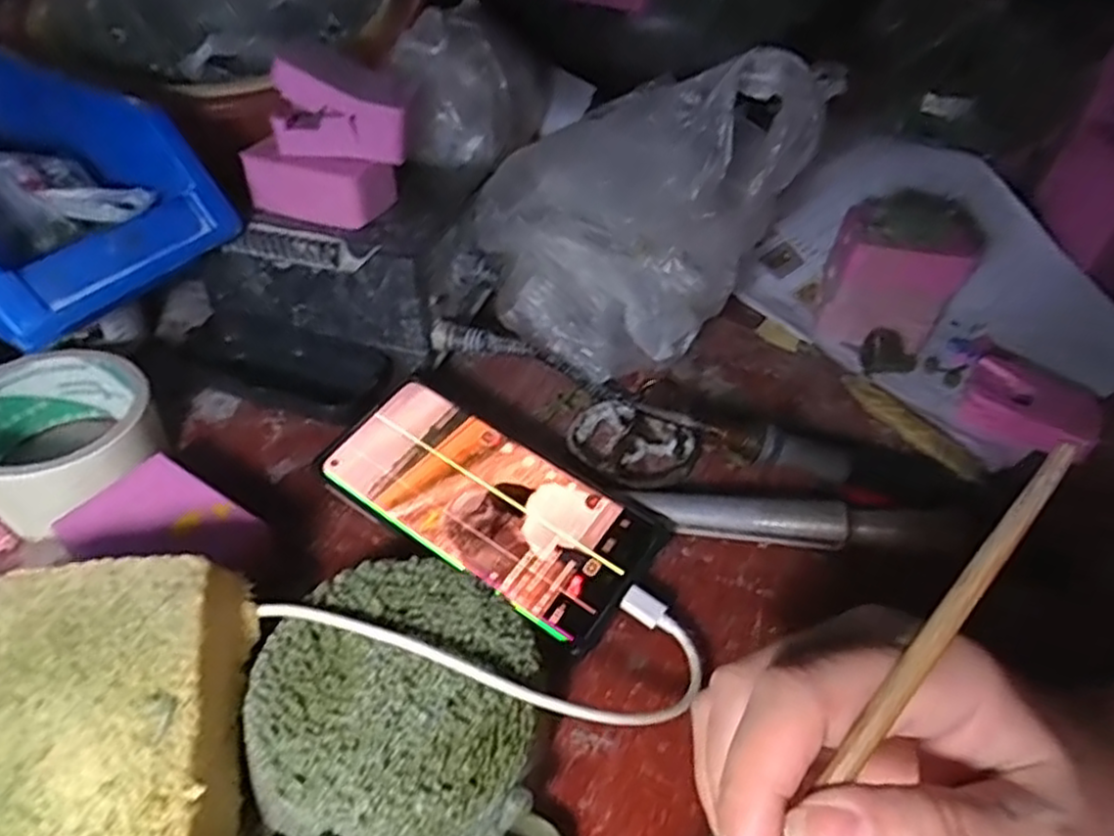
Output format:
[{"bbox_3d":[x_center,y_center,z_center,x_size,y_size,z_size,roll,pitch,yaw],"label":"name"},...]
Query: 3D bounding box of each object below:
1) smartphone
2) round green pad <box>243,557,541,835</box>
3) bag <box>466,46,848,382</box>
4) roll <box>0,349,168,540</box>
[{"bbox_3d":[-0.032,0.039,0.357,0.157,0.005,0.073,29,60,19],"label":"smartphone"},{"bbox_3d":[-0.057,0.106,0.273,0.097,0.041,0.097,4,43,-3],"label":"round green pad"},{"bbox_3d":[0.034,-0.103,0.405,0.158,0.179,0.088,4,43,-3],"label":"bag"},{"bbox_3d":[-0.237,0.011,0.358,0.084,0.044,0.087,4,43,-3],"label":"roll"}]

